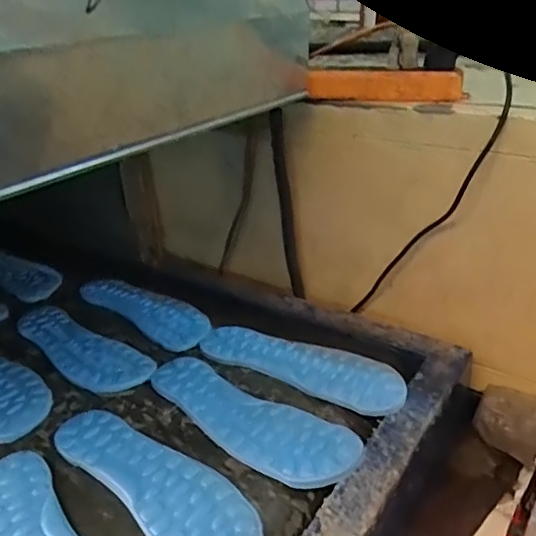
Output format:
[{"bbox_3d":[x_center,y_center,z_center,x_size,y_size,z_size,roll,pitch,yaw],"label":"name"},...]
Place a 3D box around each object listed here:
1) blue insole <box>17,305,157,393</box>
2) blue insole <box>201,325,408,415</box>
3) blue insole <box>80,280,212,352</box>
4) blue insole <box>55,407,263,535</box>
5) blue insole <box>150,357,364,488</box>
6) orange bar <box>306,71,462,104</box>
[{"bbox_3d":[-0.247,0.099,0.737,0.250,0.013,0.073,20,36,37],"label":"blue insole"},{"bbox_3d":[0.035,0.108,0.669,0.255,0.011,0.084,13,32,28],"label":"blue insole"},{"bbox_3d":[-0.174,0.059,0.821,0.258,0.014,0.078,22,37,40],"label":"blue insole"},{"bbox_3d":[-0.103,0.192,0.528,0.256,0.011,0.082,20,36,40],"label":"blue insole"},{"bbox_3d":[-0.029,0.154,0.596,0.257,0.010,0.089,17,34,34],"label":"blue insole"},{"bbox_3d":[0.133,-0.209,0.662,0.171,0.033,0.023,5,29,15],"label":"orange bar"}]

